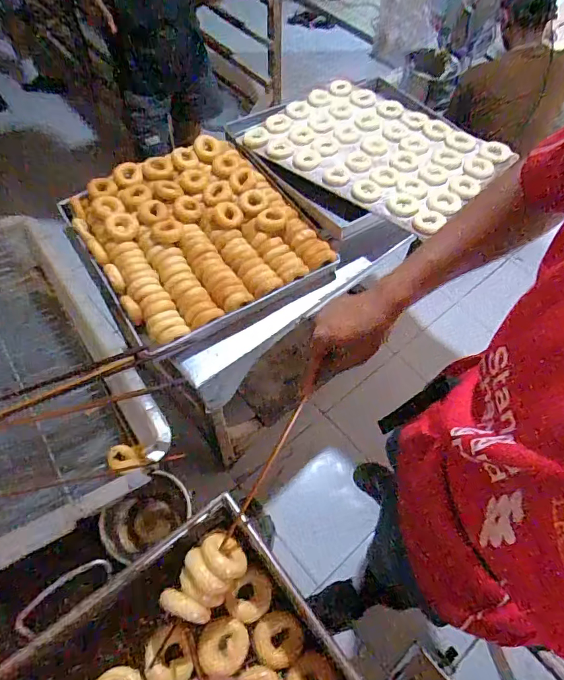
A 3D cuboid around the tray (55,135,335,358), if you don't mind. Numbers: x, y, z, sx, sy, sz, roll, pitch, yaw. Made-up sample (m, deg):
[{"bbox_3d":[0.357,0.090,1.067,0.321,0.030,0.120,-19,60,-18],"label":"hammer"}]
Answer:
[{"bbox_3d":[-0.206,-0.260,1.058,0.470,0.058,0.517,-31,65,-15],"label":"tray"}]

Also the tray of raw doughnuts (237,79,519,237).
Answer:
[{"bbox_3d":[0.240,-0.515,1.163,0.593,0.042,0.426,38,68,19],"label":"tray of raw doughnuts"}]

